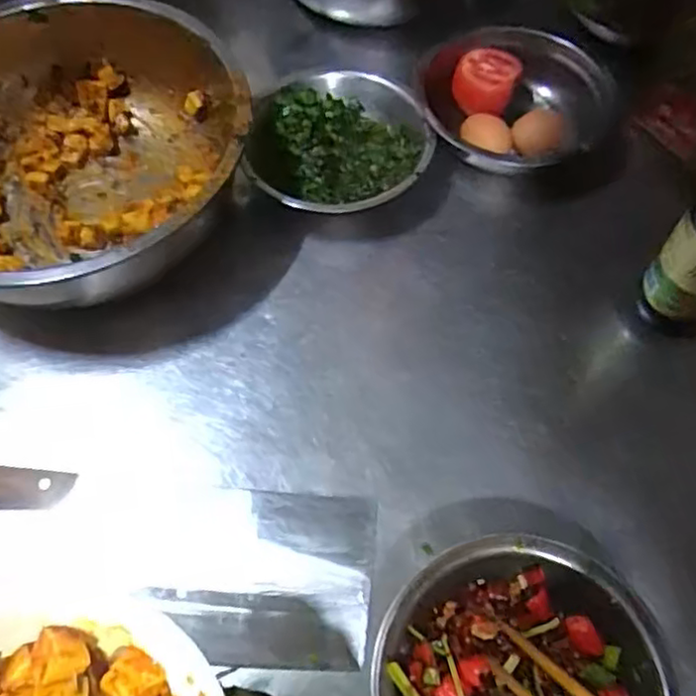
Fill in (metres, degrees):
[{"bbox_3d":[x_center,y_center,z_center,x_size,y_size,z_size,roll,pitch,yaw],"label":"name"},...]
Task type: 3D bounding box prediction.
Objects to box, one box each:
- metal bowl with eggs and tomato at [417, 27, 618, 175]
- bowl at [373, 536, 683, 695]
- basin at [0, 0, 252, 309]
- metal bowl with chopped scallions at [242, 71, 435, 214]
[{"bbox_3d":[0.159,-0.233,0.636,0.161,0.054,0.163,0,61,0],"label":"metal bowl with eggs and tomato"},{"bbox_3d":[0.100,0.203,0.399,0.168,0.051,0.156,0,61,0],"label":"bowl"},{"bbox_3d":[-0.234,-0.154,0.561,0.300,0.107,0.294,0,61,0],"label":"basin"},{"bbox_3d":[-0.008,-0.180,0.610,0.161,0.047,0.163,0,61,0],"label":"metal bowl with chopped scallions"}]

